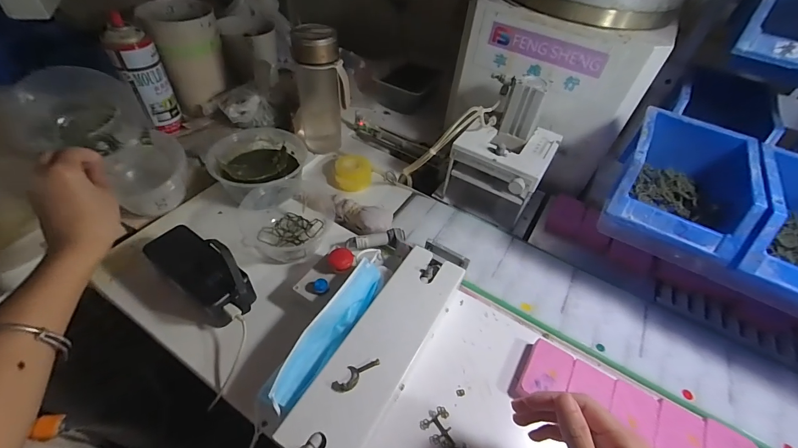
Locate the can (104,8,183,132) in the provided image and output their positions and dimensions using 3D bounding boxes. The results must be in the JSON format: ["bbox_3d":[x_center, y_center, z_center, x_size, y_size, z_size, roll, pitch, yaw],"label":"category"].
[{"bbox_3d":[-0.410,-0.234,0.575,0.056,0.166,0.058,1,47,-5],"label":"can"}]

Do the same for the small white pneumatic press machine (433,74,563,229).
[{"bbox_3d":[0.155,-0.109,0.527,0.135,0.177,0.141,29,51,20],"label":"small white pneumatic press machine"}]

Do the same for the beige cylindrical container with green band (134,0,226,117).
[{"bbox_3d":[-0.380,-0.308,0.641,0.109,0.155,0.111,-25,55,-26],"label":"beige cylindrical container with green band"}]

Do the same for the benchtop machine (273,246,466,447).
[{"bbox_3d":[-0.013,0.129,0.385,0.071,0.044,0.263,27,50,18],"label":"benchtop machine"}]

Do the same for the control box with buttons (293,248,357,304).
[{"bbox_3d":[-0.088,0.066,0.430,0.046,0.055,0.074,32,52,22],"label":"control box with buttons"}]

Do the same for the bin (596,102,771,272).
[{"bbox_3d":[0.326,-0.047,0.416,0.123,0.078,0.179,26,50,18],"label":"bin"}]

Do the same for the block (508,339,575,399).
[{"bbox_3d":[0.159,0.165,0.389,0.047,0.019,0.070,29,51,19],"label":"block"}]

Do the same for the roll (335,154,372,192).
[{"bbox_3d":[-0.078,-0.089,0.606,0.060,0.030,0.059,-1,48,-7],"label":"roll"}]

